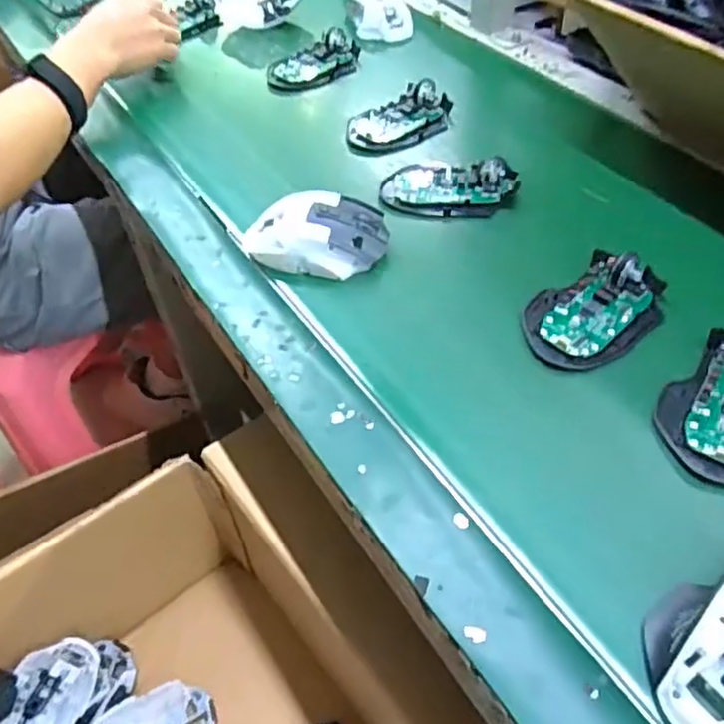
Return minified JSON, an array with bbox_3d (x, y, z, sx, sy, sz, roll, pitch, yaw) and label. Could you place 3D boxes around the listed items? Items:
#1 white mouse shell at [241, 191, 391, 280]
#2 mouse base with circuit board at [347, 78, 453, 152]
[{"bbox_3d":[-0.038,-0.099,0.525,0.111,0.035,0.066,1,52,4],"label":"white mouse shell"},{"bbox_3d":[0.040,-0.243,0.654,0.112,0.027,0.069,-23,54,-14],"label":"mouse base with circuit board"}]

